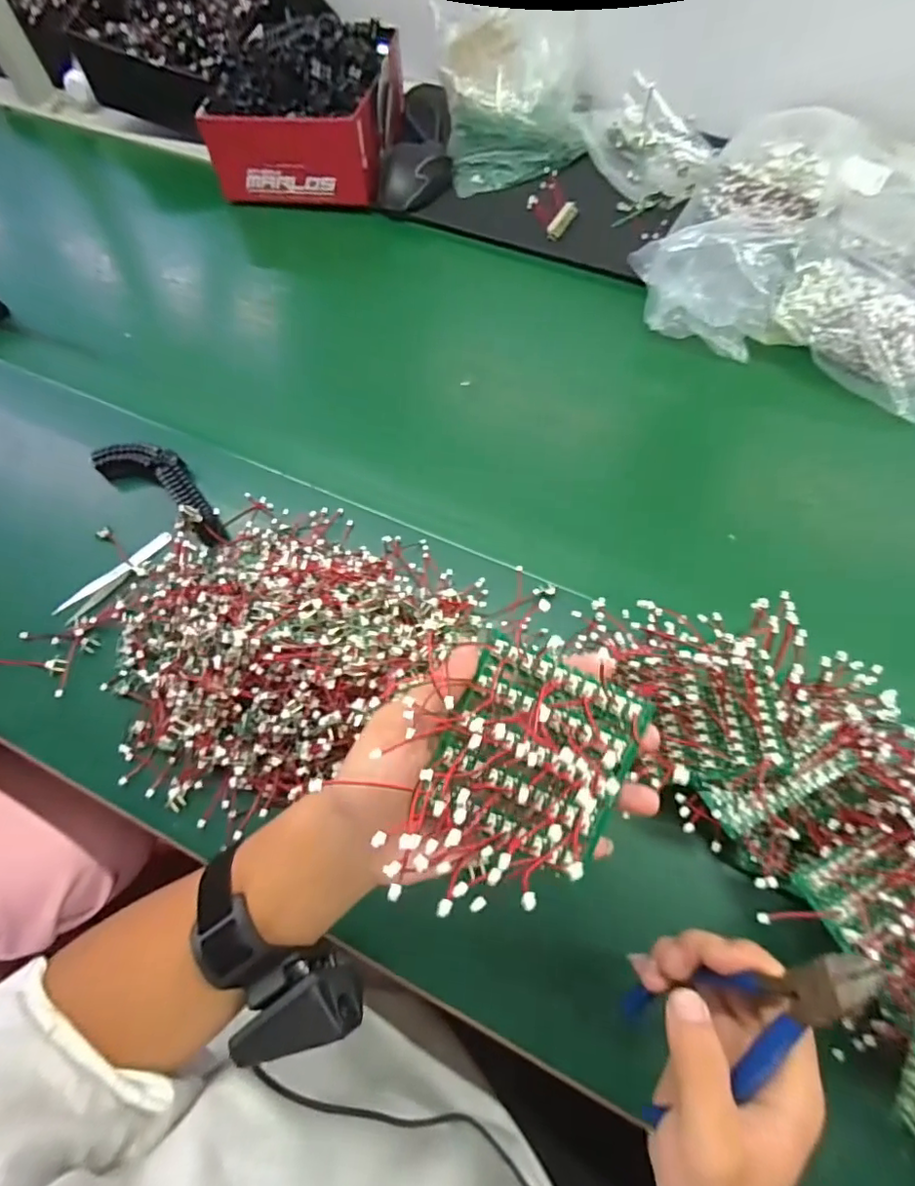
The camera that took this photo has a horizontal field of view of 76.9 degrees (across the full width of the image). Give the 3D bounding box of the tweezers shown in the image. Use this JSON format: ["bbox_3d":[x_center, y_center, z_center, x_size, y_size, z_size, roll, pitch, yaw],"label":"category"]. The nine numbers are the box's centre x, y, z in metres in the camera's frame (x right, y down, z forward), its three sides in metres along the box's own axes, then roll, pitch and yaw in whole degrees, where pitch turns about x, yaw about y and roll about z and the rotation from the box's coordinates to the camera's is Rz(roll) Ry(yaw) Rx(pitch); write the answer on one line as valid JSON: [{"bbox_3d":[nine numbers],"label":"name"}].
[{"bbox_3d":[-0.288,-0.017,0.485,0.022,0.017,0.104,36,71,18],"label":"tweezers"}]

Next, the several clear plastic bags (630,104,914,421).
[{"bbox_3d":[0.369,-0.356,0.593,0.304,0.093,0.300,29,69,15],"label":"several clear plastic bags"}]

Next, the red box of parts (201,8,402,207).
[{"bbox_3d":[-0.184,-0.599,0.705,0.190,0.114,0.212,7,65,6],"label":"red box of parts"}]

